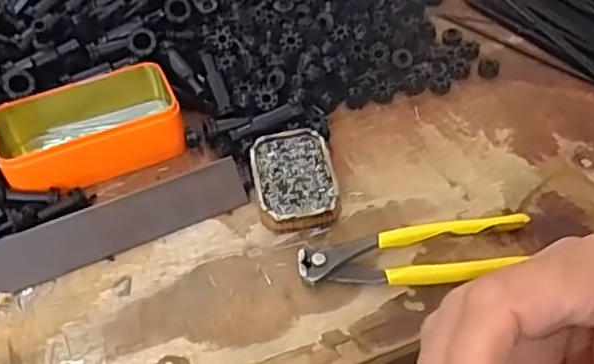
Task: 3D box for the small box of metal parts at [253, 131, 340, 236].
[{"bbox_3d":[-0.002,-0.001,0.503,0.060,0.022,0.089,-8,48,-5],"label":"small box of metal parts"}]

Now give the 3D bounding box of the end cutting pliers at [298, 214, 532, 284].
[{"bbox_3d":[0.083,0.052,0.450,0.161,0.016,0.047,-5,47,-2],"label":"end cutting pliers"}]

